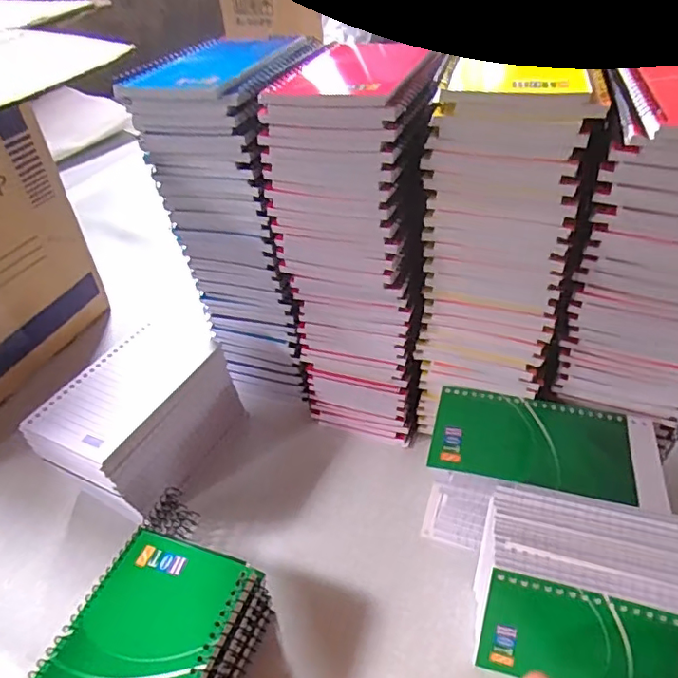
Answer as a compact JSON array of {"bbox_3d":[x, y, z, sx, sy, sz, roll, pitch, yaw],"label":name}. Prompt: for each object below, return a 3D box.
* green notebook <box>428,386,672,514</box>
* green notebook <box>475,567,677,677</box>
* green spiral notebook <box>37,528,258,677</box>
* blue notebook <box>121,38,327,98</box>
[{"bbox_3d":[0.143,0.069,0.379,0.147,0.011,0.081,7,42,14],"label":"green notebook"},{"bbox_3d":[0.149,0.176,0.306,0.130,0.074,0.005,10,21,17],"label":"green notebook"},{"bbox_3d":[-0.113,0.175,0.302,0.086,0.011,0.131,9,40,18],"label":"green spiral notebook"},{"bbox_3d":[-0.082,-0.200,0.393,0.093,0.010,0.159,14,44,21],"label":"blue notebook"}]

